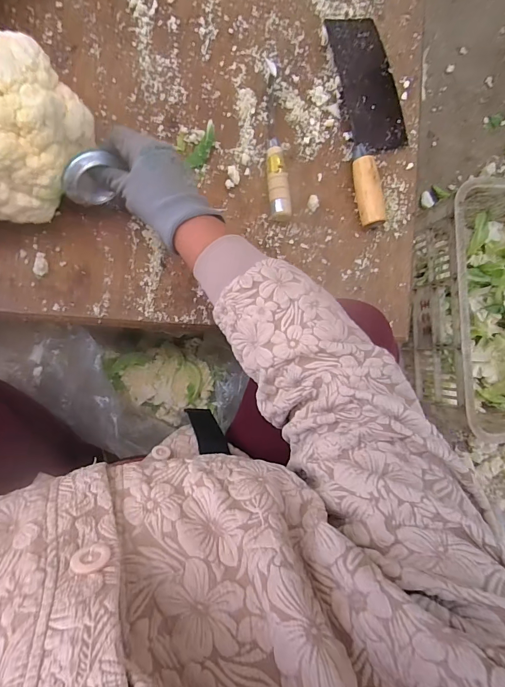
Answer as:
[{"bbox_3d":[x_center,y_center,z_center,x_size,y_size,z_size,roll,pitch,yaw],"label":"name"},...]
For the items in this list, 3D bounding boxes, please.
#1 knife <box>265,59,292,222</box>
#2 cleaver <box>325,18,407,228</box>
[{"bbox_3d":[0.027,-0.250,0.454,0.025,0.023,0.195,-4,91,-10],"label":"knife"},{"bbox_3d":[0.161,-0.287,0.473,0.087,0.031,0.264,-10,92,-9],"label":"cleaver"}]

